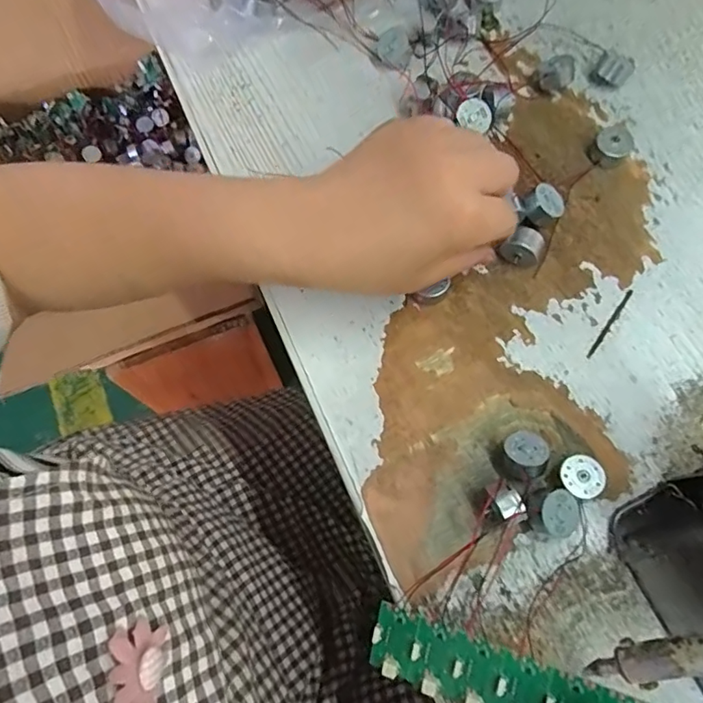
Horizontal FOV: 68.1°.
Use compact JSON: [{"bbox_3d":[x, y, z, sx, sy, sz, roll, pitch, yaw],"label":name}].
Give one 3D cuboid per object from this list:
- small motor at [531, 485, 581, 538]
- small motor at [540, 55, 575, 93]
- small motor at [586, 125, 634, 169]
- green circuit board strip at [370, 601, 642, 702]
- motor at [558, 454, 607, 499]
[{"bbox_3d":[0.107,0.083,0.271,0.023,0.022,0.025,-1,72,2],"label":"small motor"},{"bbox_3d":[0.142,-0.191,0.361,0.022,0.019,0.018,21,74,9],"label":"small motor"},{"bbox_3d":[0.170,-0.134,0.342,0.021,0.016,0.022,-1,72,2],"label":"small motor"},{"bbox_3d":[0.075,0.148,0.226,0.135,0.009,0.030,9,72,21],"label":"green circuit board strip"},{"bbox_3d":[0.122,0.067,0.279,0.022,0.014,0.022,-1,72,2],"label":"motor"}]

